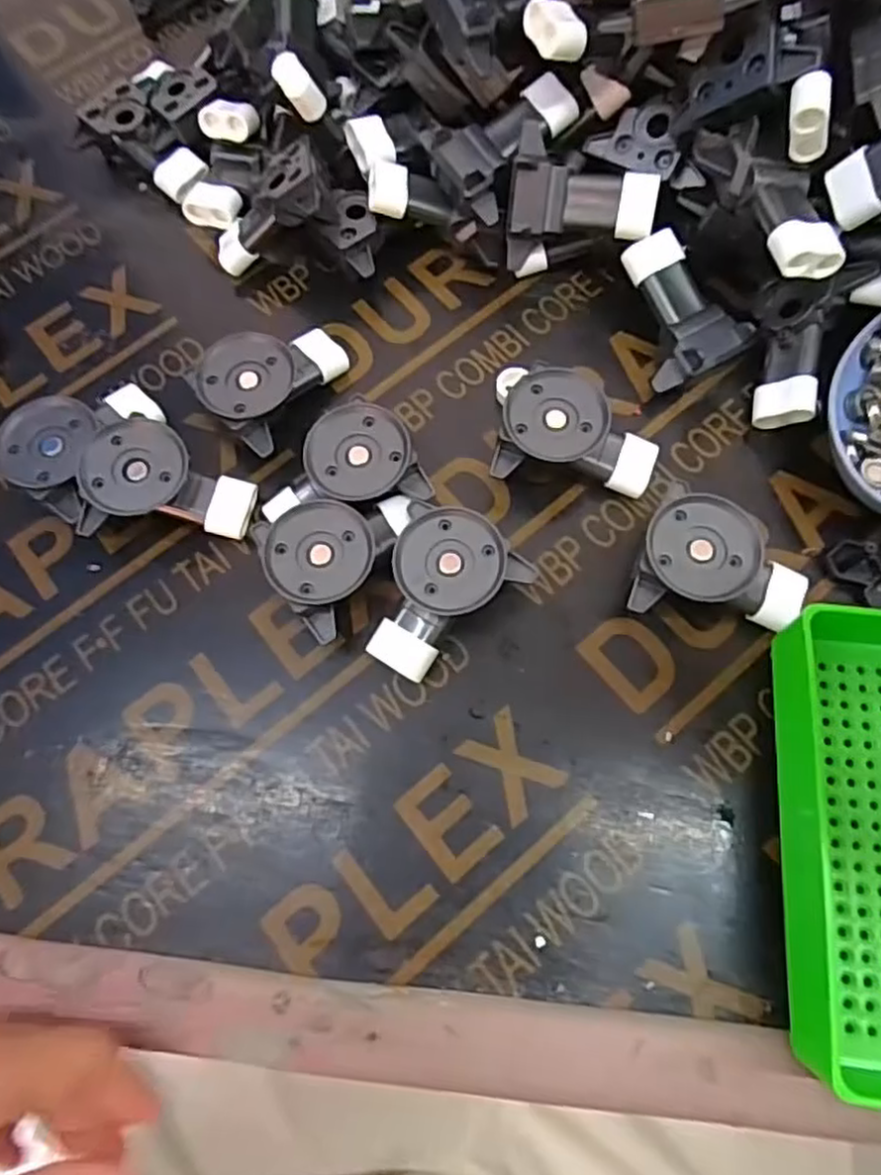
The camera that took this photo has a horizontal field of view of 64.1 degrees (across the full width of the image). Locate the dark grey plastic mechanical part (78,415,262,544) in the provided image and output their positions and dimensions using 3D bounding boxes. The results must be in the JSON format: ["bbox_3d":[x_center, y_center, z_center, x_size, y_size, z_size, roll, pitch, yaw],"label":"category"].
[{"bbox_3d":[-0.115,-0.045,0.298,0.067,0.034,0.044,-3,70,1],"label":"dark grey plastic mechanical part"}]

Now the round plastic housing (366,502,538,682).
[{"bbox_3d":[0.005,0.004,0.279,0.053,0.028,0.065,14,72,7],"label":"round plastic housing"}]

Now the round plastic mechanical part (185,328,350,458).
[{"bbox_3d":[-0.076,-0.094,0.313,0.041,0.034,0.066,29,74,12],"label":"round plastic mechanical part"}]

